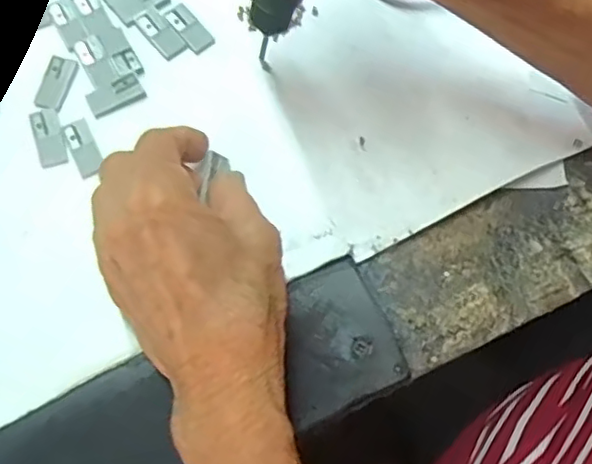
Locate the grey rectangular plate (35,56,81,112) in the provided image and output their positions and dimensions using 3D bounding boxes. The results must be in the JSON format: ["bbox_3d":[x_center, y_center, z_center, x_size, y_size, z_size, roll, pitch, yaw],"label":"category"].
[{"bbox_3d":[-0.119,-0.075,0.306,0.014,0.004,0.029,13,71,2],"label":"grey rectangular plate"}]

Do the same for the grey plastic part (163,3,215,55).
[{"bbox_3d":[-0.056,-0.107,0.321,0.013,0.004,0.031,-39,76,-14],"label":"grey plastic part"}]

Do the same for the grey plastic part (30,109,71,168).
[{"bbox_3d":[-0.119,-0.046,0.297,0.013,0.004,0.030,-17,72,-8],"label":"grey plastic part"}]

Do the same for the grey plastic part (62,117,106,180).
[{"bbox_3d":[-0.102,-0.040,0.297,0.013,0.004,0.030,-28,74,-11],"label":"grey plastic part"}]

